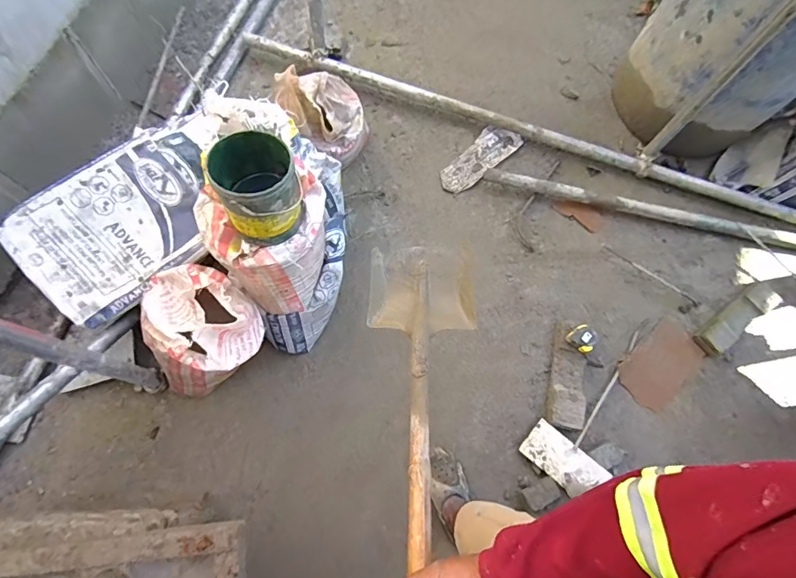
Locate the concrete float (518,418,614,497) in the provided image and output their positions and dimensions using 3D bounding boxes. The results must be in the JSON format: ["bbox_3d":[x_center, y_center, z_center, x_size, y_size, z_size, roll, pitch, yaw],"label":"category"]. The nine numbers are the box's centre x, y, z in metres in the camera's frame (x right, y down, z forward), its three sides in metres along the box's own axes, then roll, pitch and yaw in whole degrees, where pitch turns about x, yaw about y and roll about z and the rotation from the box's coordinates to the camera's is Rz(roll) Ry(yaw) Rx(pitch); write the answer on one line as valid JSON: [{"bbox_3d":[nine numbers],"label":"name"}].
[{"bbox_3d":[0.502,0.524,1.342,0.235,0.012,0.123,40,78,19],"label":"concrete float"}]

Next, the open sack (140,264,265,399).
[{"bbox_3d":[-0.535,0.118,1.201,0.312,0.358,0.311,3,71,-3],"label":"open sack"}]

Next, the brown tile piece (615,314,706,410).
[{"bbox_3d":[0.897,0.254,1.499,0.310,0.018,0.186,-39,78,-13],"label":"brown tile piece"}]

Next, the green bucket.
[{"bbox_3d":[-0.304,-0.217,0.968,0.172,0.190,0.175,1,71,-4],"label":"green bucket"}]

